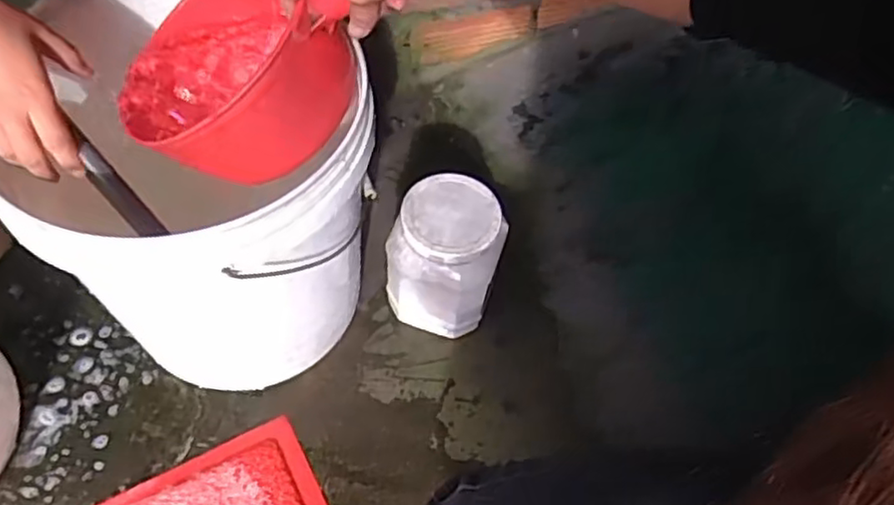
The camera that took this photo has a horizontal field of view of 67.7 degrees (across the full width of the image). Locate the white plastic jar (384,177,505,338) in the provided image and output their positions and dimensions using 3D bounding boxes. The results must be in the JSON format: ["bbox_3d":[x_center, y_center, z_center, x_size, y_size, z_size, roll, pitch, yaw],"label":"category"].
[{"bbox_3d":[0.000,0.009,0.750,0.110,0.174,0.110,1,60,-1],"label":"white plastic jar"}]

